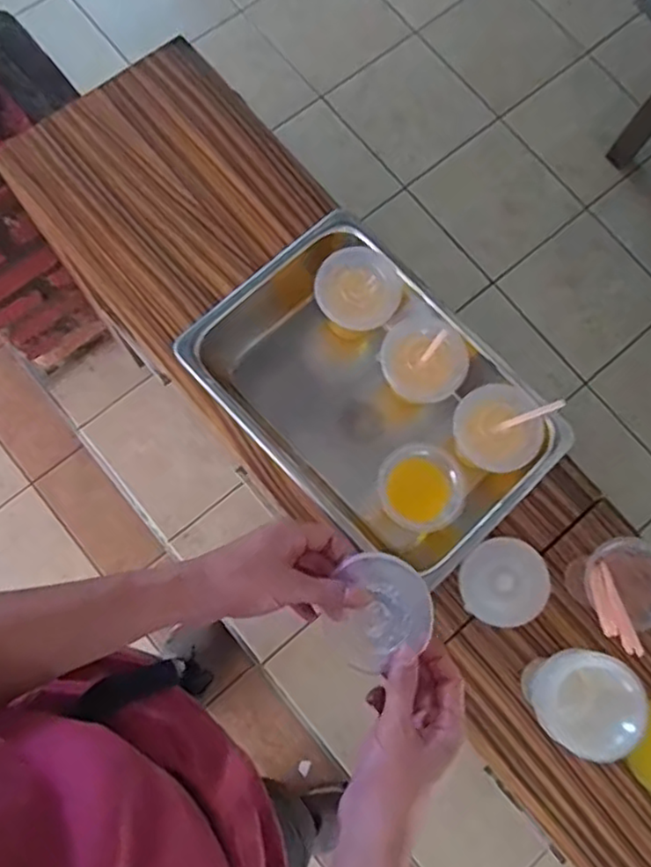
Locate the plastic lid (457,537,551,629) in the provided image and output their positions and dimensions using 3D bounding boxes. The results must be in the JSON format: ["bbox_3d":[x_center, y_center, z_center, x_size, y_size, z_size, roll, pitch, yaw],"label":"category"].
[{"bbox_3d":[0.194,0.163,0.723,0.091,0.020,0.088,0,80,0],"label":"plastic lid"}]

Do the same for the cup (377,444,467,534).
[{"bbox_3d":[0.094,0.062,0.708,0.081,0.112,0.081,1,78,-3],"label":"cup"}]

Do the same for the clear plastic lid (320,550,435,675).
[{"bbox_3d":[0.041,0.144,0.543,0.088,0.016,0.082,-35,75,5],"label":"clear plastic lid"}]

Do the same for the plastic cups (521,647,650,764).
[{"bbox_3d":[0.242,0.255,0.644,0.078,0.121,0.088,34,78,4],"label":"plastic cups"}]

